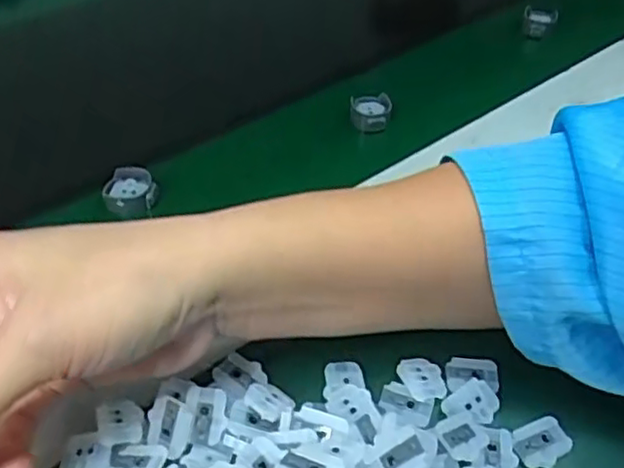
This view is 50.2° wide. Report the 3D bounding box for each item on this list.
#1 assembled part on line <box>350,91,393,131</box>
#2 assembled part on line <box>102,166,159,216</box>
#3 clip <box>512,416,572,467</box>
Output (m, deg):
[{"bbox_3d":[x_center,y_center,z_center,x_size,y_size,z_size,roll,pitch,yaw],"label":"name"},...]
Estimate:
[{"bbox_3d":[0.039,-0.079,0.434,0.026,0.013,0.029,-5,45,-4],"label":"assembled part on line"},{"bbox_3d":[-0.103,-0.024,0.378,0.029,0.014,0.026,-12,46,-11],"label":"assembled part on line"},{"bbox_3d":[0.091,0.083,0.263,0.021,0.004,0.017,-17,47,-16],"label":"clip"}]

